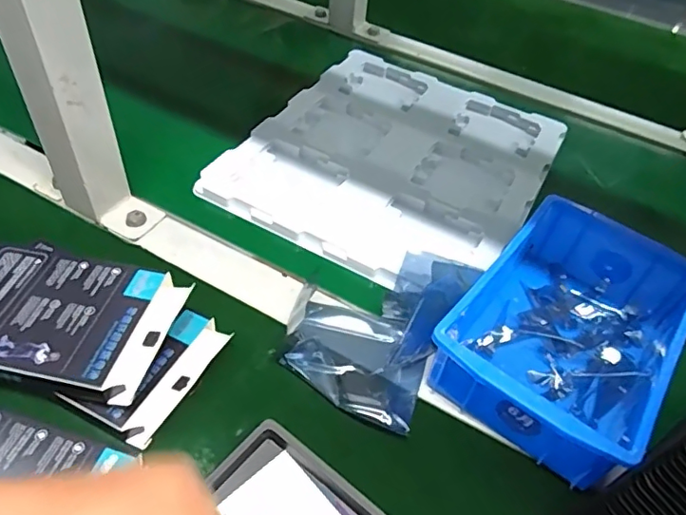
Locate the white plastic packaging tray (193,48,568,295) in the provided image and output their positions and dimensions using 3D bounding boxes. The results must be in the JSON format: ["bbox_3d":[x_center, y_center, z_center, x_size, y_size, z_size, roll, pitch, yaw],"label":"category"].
[{"bbox_3d":[0.056,-0.104,0.552,0.268,0.010,0.312,27,50,17],"label":"white plastic packaging tray"}]

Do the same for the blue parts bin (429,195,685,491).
[{"bbox_3d":[0.161,0.046,0.392,0.121,0.062,0.200,34,53,22],"label":"blue parts bin"}]

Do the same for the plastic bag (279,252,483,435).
[{"bbox_3d":[0.017,0.046,0.398,0.112,0.033,0.127,23,49,14],"label":"plastic bag"}]

